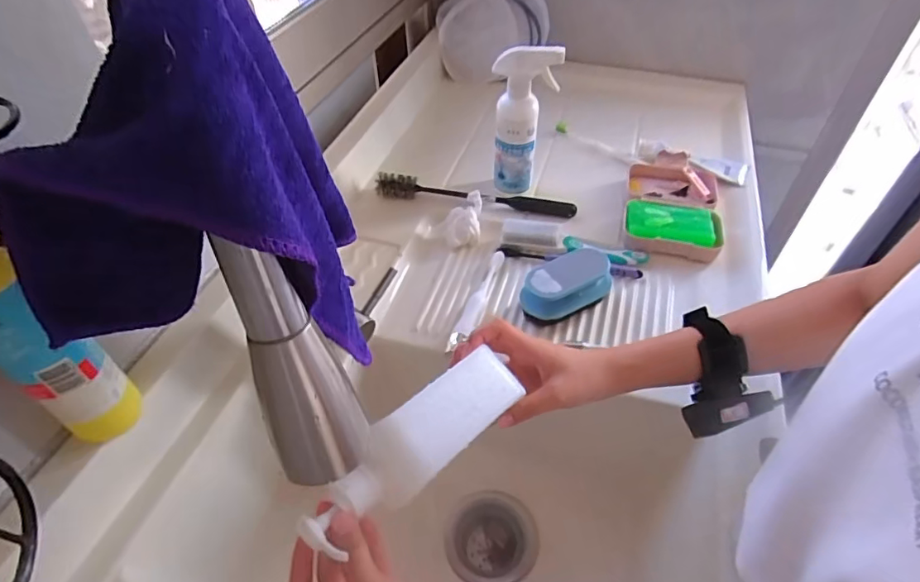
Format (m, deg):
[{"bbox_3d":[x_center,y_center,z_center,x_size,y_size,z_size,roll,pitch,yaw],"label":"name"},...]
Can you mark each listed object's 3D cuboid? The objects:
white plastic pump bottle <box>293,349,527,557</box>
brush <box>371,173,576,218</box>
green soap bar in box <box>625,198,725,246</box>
[{"bbox_3d":[-0.034,0.111,0.383,0.183,0.035,0.053,-35,83,-34],"label":"white plastic pump bottle"},{"bbox_3d":[0.019,-0.135,0.732,0.282,0.036,0.030,9,48,9],"label":"brush"},{"bbox_3d":[0.278,-0.086,0.683,0.119,0.026,0.073,8,47,11],"label":"green soap bar in box"}]

